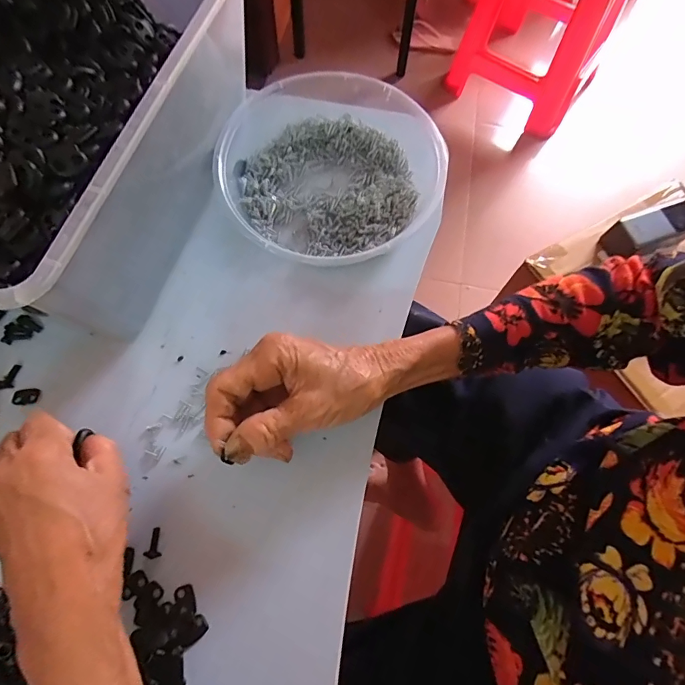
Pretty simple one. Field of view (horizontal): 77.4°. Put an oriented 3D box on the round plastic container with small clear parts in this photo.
[{"bbox_3d":[-0.010,-0.147,0.369,0.183,0.047,0.179,1,67,-3],"label":"round plastic container with small clear parts"}]

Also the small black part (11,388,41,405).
[{"bbox_3d":[-0.235,0.040,0.316,0.017,0.004,0.013,-2,68,-4],"label":"small black part"}]

